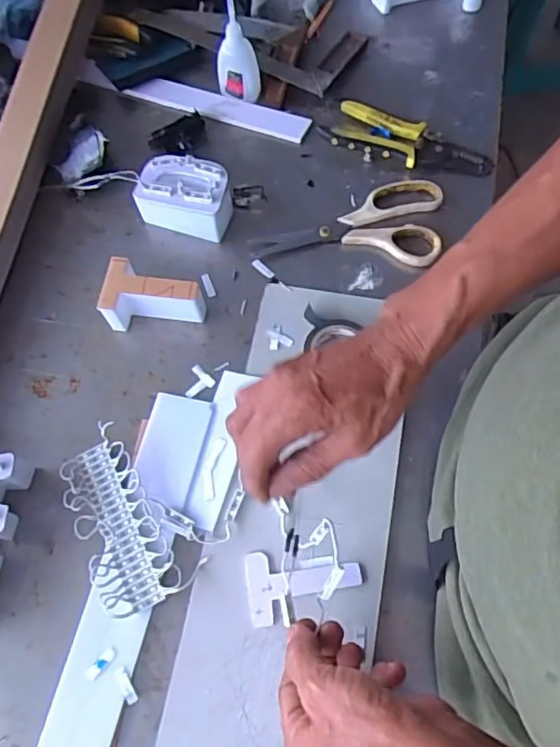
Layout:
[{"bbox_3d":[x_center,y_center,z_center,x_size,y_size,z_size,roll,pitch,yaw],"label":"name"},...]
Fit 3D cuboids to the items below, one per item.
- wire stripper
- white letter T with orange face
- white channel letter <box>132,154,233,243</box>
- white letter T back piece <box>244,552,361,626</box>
[{"bbox_3d":[0.135,-0.237,0.597,0.160,0.017,0.059,19,70,9],"label":"wire stripper"},{"bbox_3d":[-0.111,-0.064,0.521,0.082,0.045,0.051,13,69,7],"label":"white letter T with orange face"},{"bbox_3d":[-0.092,-0.171,0.564,0.087,0.051,0.049,17,70,8],"label":"white channel letter"},{"bbox_3d":[0.018,0.156,0.441,0.085,0.005,0.050,-6,68,-1],"label":"white letter T back piece"}]

